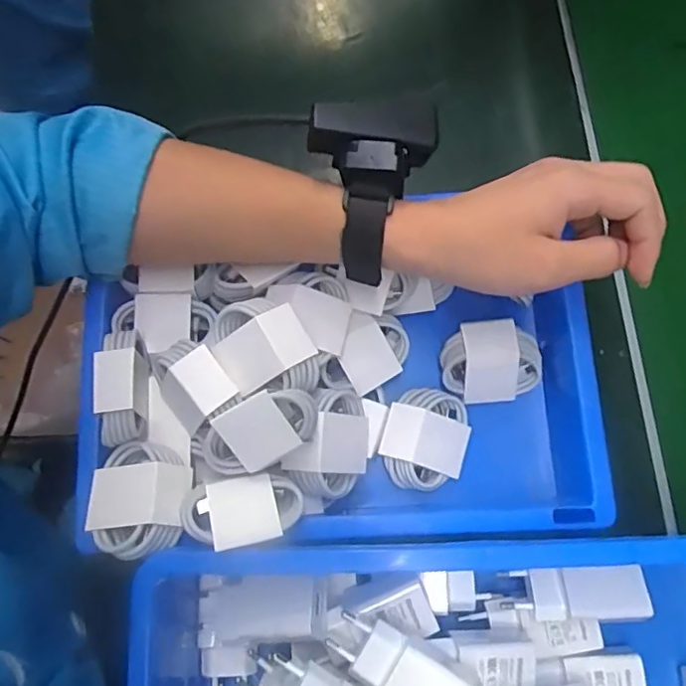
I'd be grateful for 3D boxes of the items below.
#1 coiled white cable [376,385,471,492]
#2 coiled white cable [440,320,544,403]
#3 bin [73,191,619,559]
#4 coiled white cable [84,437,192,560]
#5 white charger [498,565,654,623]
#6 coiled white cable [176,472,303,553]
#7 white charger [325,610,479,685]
[{"bbox_3d":[0.054,0.062,0.372,0.053,0.017,0.065,18,76,3],"label":"coiled white cable"},{"bbox_3d":[0.098,0.012,0.379,0.063,0.021,0.049,-5,76,-3],"label":"coiled white cable"},{"bbox_3d":[0.000,0.041,0.353,0.315,0.080,0.155,-4,75,-2],"label":"bin"},{"bbox_3d":[-0.115,0.087,0.320,0.054,0.023,0.060,6,75,0],"label":"coiled white cable"},{"bbox_3d":[0.135,0.147,0.336,0.079,0.022,0.029,-6,75,16],"label":"white charger"},{"bbox_3d":[-0.055,0.093,0.313,0.063,0.015,0.039,-6,53,-12],"label":"coiled white cable"},{"bbox_3d":[0.034,0.179,0.310,0.083,0.023,0.036,33,77,7],"label":"white charger"}]

